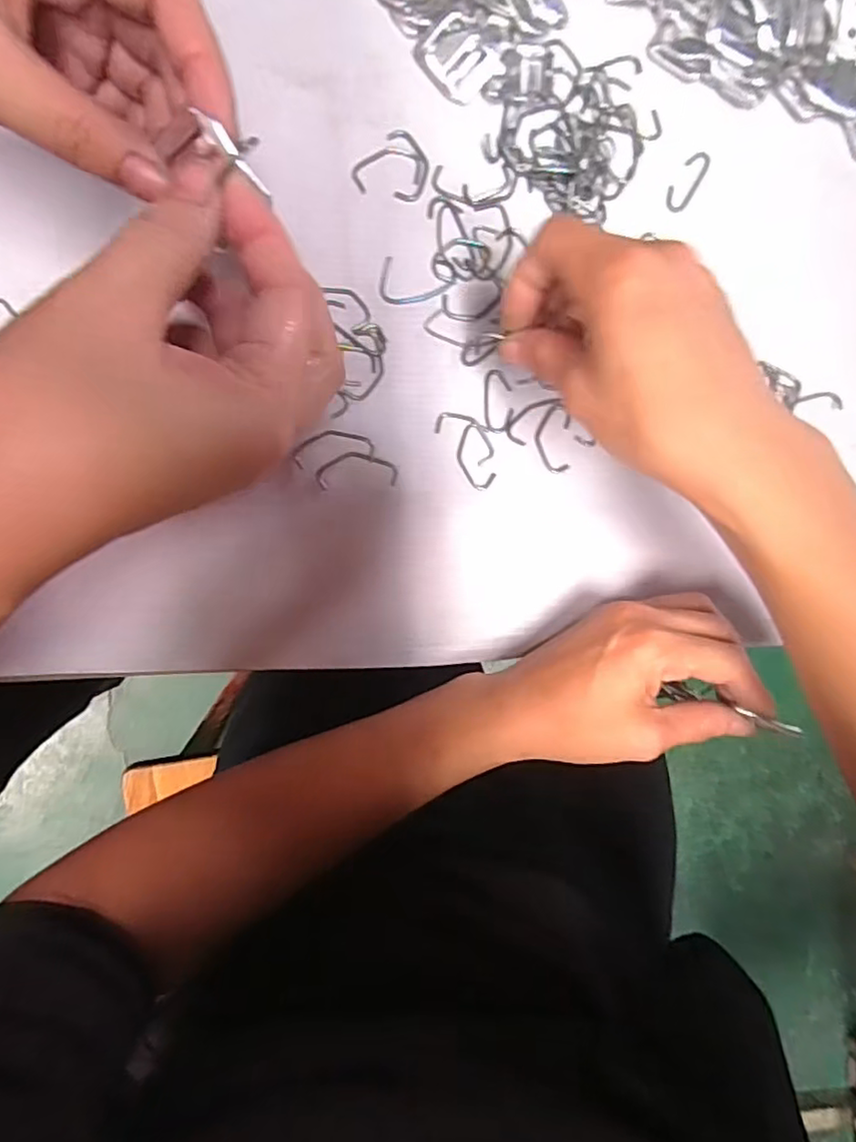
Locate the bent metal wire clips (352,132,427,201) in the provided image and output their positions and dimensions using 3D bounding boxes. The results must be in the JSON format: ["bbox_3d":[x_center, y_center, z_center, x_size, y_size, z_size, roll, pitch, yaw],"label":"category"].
[{"bbox_3d":[-0.016,-0.194,0.298,0.036,0.004,0.029,-44,96,-1],"label":"bent metal wire clips"}]

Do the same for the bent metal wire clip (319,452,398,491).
[{"bbox_3d":[-0.035,-0.050,0.300,0.039,0.004,0.017,-5,94,-5],"label":"bent metal wire clip"}]

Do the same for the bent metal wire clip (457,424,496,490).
[{"bbox_3d":[0.024,-0.058,0.309,0.018,0.004,0.033,-9,95,-4],"label":"bent metal wire clip"}]

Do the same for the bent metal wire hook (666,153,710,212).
[{"bbox_3d":[0.134,-0.200,0.311,0.012,0.004,0.034,32,91,-6],"label":"bent metal wire hook"}]

